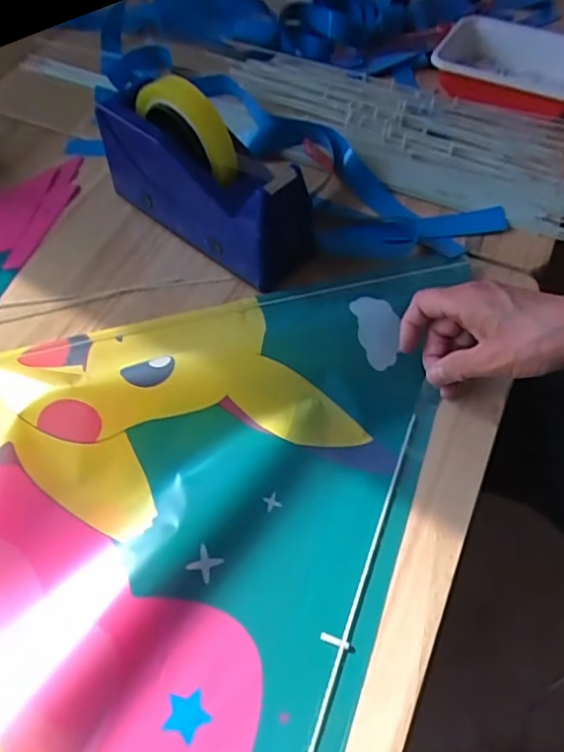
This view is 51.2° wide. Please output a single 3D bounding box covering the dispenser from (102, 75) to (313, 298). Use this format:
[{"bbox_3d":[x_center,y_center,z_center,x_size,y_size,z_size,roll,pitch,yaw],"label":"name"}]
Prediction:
[{"bbox_3d":[-0.065,-0.174,0.510,0.207,0.119,0.075,33,63,21],"label":"dispenser"}]

